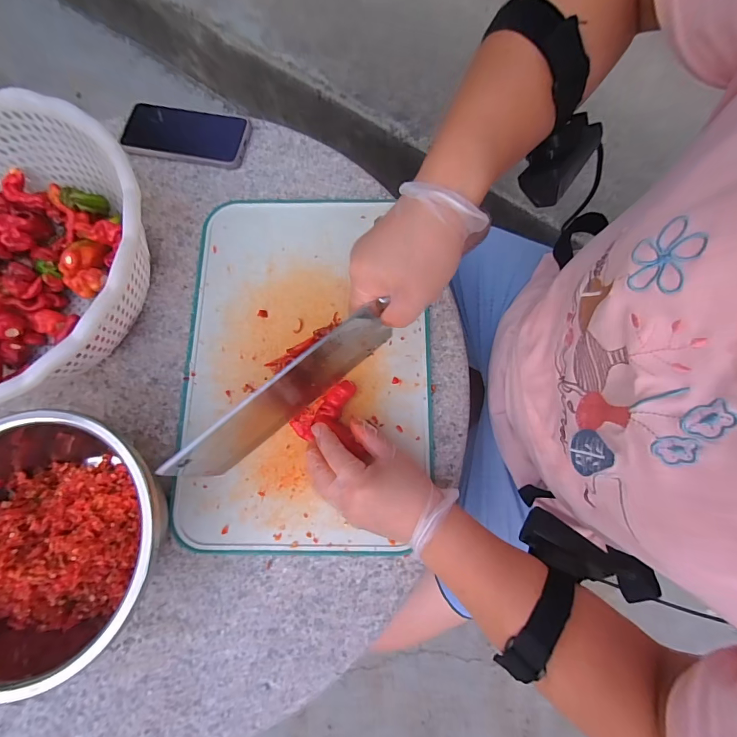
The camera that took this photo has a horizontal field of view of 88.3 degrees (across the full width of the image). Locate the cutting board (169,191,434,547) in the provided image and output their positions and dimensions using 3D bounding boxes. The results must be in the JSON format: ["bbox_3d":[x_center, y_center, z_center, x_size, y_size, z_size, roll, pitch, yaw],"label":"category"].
[{"bbox_3d":[-0.067,-0.011,0.428,0.268,0.007,0.402,0,77,0],"label":"cutting board"}]

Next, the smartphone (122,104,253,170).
[{"bbox_3d":[-0.239,-0.309,0.498,0.159,0.017,0.076,10,77,2],"label":"smartphone"}]

